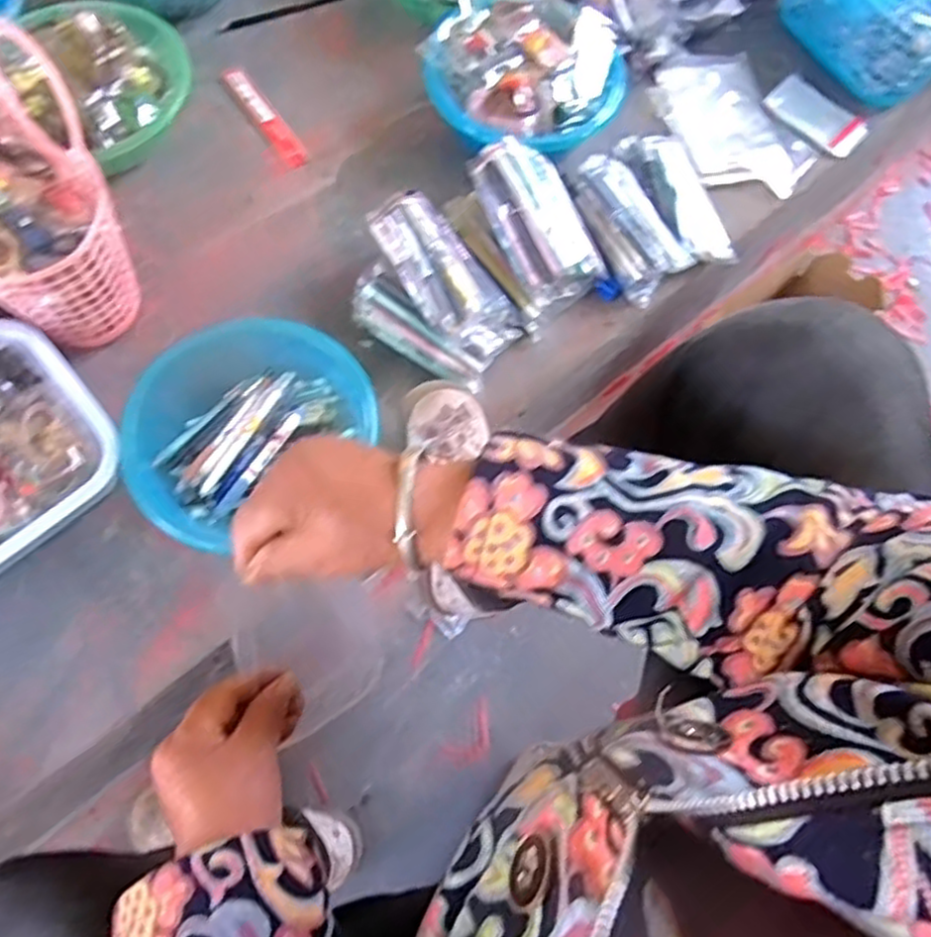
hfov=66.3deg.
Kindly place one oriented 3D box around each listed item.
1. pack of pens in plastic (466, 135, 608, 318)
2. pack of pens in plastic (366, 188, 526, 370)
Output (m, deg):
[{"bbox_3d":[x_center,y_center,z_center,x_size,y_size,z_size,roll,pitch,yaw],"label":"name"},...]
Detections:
[{"bbox_3d":[0.076,-0.260,0.749,0.089,0.039,0.177,-31,95,-13],"label":"pack of pens in plastic"},{"bbox_3d":[-0.018,-0.197,0.725,0.086,0.042,0.188,-40,97,-15],"label":"pack of pens in plastic"}]

